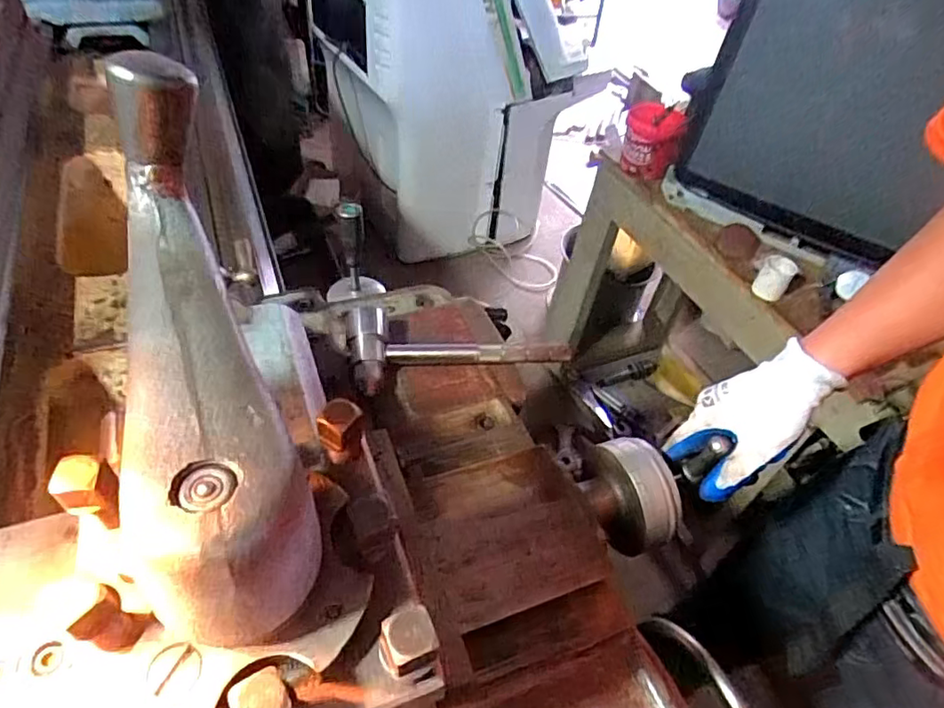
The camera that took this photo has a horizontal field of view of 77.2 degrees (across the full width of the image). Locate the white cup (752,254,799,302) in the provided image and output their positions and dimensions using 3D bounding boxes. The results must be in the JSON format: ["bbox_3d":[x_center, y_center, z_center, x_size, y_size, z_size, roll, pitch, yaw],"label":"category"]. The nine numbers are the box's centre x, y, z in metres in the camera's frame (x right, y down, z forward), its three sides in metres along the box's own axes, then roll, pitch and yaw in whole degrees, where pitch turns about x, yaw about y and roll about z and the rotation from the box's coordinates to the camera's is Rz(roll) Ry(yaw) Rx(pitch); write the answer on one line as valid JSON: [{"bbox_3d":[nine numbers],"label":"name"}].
[{"bbox_3d":[0.561,-0.143,1.095,0.055,0.072,0.056,4,48,-4],"label":"white cup"}]

